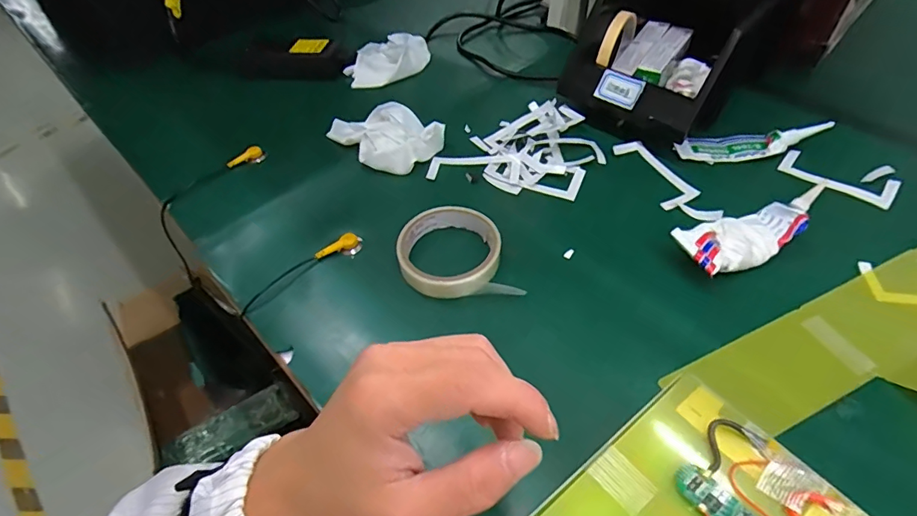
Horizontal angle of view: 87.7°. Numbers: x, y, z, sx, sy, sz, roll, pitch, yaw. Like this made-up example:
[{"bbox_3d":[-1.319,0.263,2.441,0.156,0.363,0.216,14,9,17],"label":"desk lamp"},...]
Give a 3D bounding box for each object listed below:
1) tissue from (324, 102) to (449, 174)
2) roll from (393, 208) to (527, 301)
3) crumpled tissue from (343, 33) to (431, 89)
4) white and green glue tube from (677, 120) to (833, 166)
[{"bbox_3d":[-0.086,-0.144,0.545,0.130,0.032,0.091,36,62,29],"label":"tissue"},{"bbox_3d":[-0.007,-0.006,0.425,0.091,0.027,0.101,-14,50,-6],"label":"roll"},{"bbox_3d":[-0.100,-0.285,0.674,0.110,0.025,0.123,0,50,5],"label":"crumpled tissue"},{"bbox_3d":[0.307,-0.127,0.506,0.143,0.028,0.040,-3,50,3],"label":"white and green glue tube"}]

